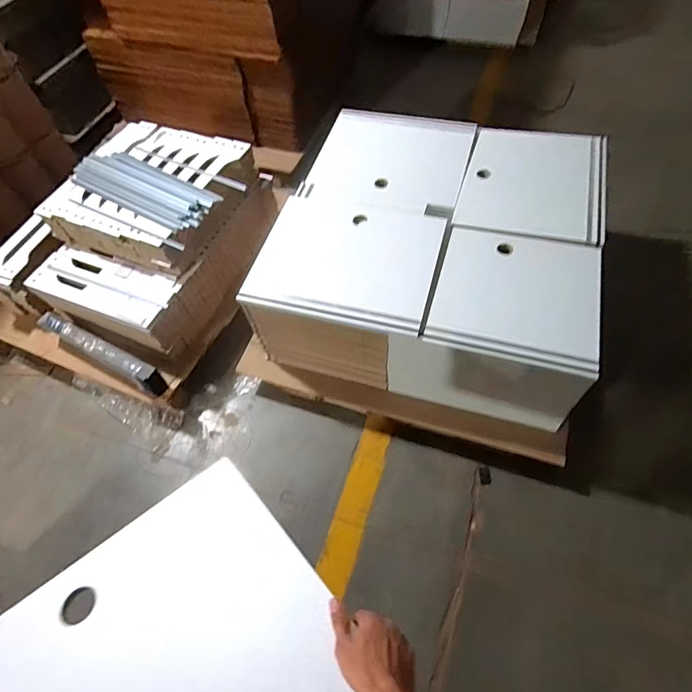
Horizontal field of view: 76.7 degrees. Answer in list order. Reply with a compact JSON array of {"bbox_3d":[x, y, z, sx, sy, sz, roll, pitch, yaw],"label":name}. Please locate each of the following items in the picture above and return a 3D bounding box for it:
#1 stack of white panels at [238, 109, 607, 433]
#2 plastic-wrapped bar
[{"bbox_3d":[0.331,-0.375,1.634,1.037,0.377,1.077,13,60,11],"label":"stack of white panels"},{"bbox_3d":[-0.943,0.009,1.650,0.631,0.107,0.080,25,63,17],"label":"plastic-wrapped bar"}]

